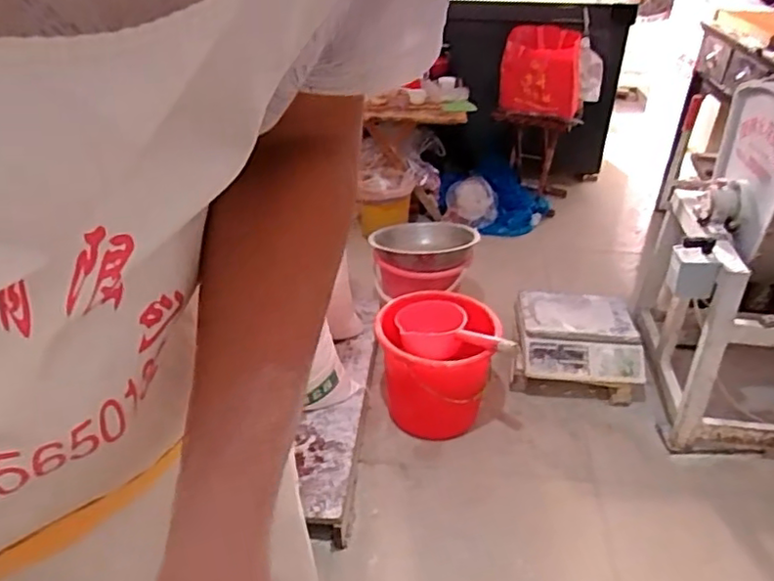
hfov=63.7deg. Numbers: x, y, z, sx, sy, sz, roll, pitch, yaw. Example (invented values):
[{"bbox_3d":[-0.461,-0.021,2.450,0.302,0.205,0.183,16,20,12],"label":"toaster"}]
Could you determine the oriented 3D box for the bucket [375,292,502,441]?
[{"bbox_3d":[0.129,0.185,1.615,0.289,0.249,0.351,-3,33,-5],"label":"bucket"}]

